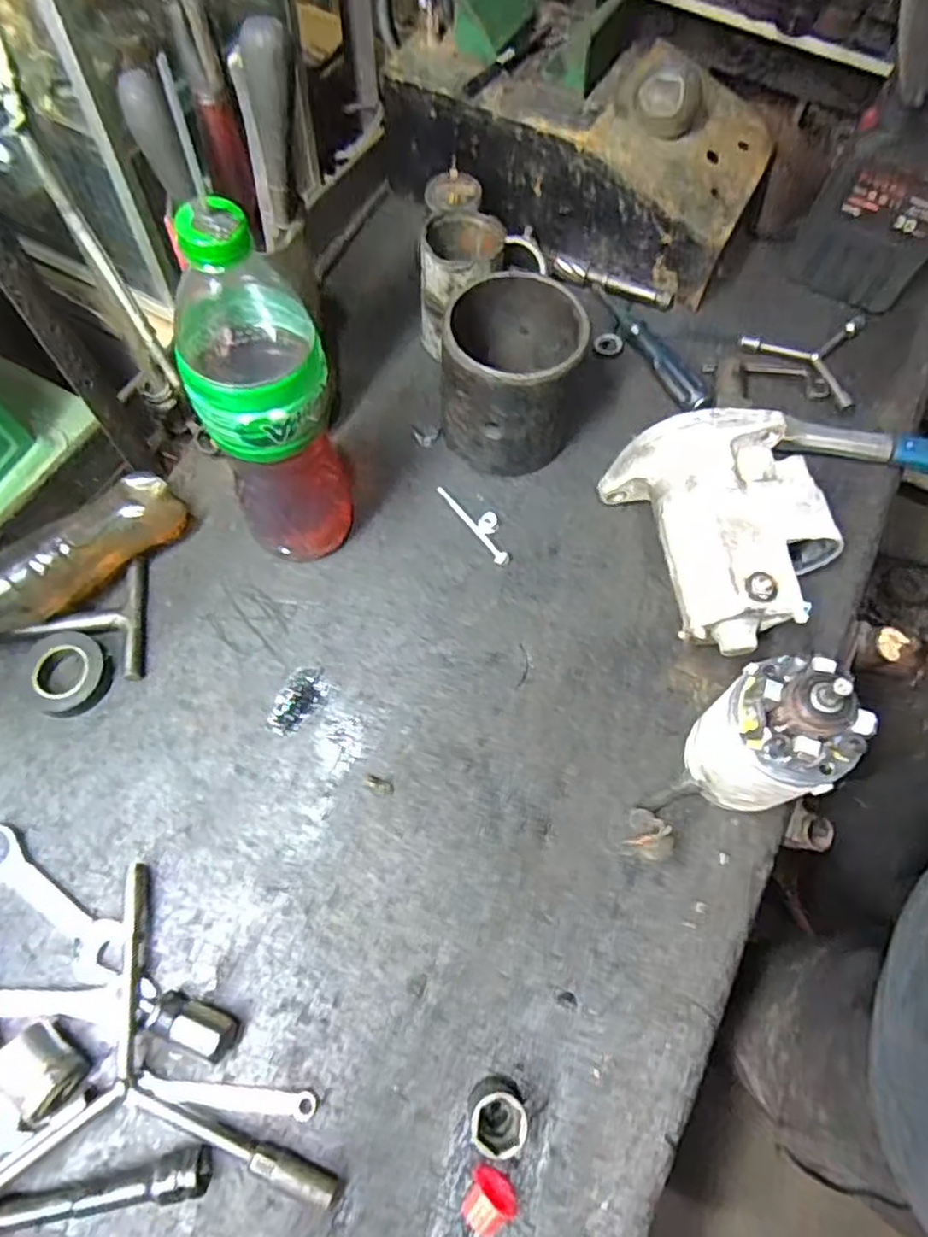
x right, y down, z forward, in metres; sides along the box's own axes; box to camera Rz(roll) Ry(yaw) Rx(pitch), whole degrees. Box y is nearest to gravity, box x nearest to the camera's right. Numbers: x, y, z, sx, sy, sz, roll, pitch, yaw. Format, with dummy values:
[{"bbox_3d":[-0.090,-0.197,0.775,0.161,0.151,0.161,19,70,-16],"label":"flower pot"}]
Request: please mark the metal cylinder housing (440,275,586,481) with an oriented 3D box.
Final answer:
[{"bbox_3d":[0.037,-0.197,0.541,0.110,0.113,0.117,13,68,3],"label":"metal cylinder housing"}]

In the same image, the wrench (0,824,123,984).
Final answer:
[{"bbox_3d":[-0.268,0.181,0.425,0.130,0.010,0.034,33,70,11],"label":"wrench"}]

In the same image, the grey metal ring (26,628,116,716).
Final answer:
[{"bbox_3d":[-0.283,0.039,0.475,0.054,0.016,0.057,1,68,-2],"label":"grey metal ring"}]

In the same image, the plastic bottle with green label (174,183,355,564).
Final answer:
[{"bbox_3d":[-0.116,-0.126,0.419,0.070,0.273,0.083,0,66,-3],"label":"plastic bottle with green label"}]

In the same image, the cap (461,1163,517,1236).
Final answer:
[{"bbox_3d":[0.013,0.335,0.381,0.028,0.023,0.029,38,71,12],"label":"cap"}]

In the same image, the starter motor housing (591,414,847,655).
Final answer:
[{"bbox_3d":[0.206,-0.062,0.498,0.143,0.106,0.162,-14,68,-9],"label":"starter motor housing"}]

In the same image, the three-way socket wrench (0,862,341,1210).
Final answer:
[{"bbox_3d":[-0.204,0.284,0.365,0.173,0.043,0.224,-38,74,-16],"label":"three-way socket wrench"}]

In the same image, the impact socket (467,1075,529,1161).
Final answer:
[{"bbox_3d":[0.020,0.291,0.391,0.032,0.039,0.030,4,67,-1],"label":"impact socket"}]

